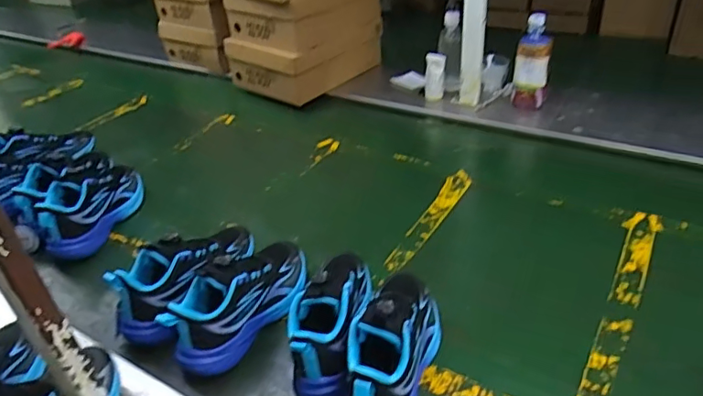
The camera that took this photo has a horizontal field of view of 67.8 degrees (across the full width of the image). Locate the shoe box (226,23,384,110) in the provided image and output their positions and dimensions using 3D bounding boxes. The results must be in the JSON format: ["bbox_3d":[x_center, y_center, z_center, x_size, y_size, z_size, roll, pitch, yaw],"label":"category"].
[{"bbox_3d":[-0.119,-0.355,1.349,0.250,0.139,0.307,23,41,34],"label":"shoe box"}]

